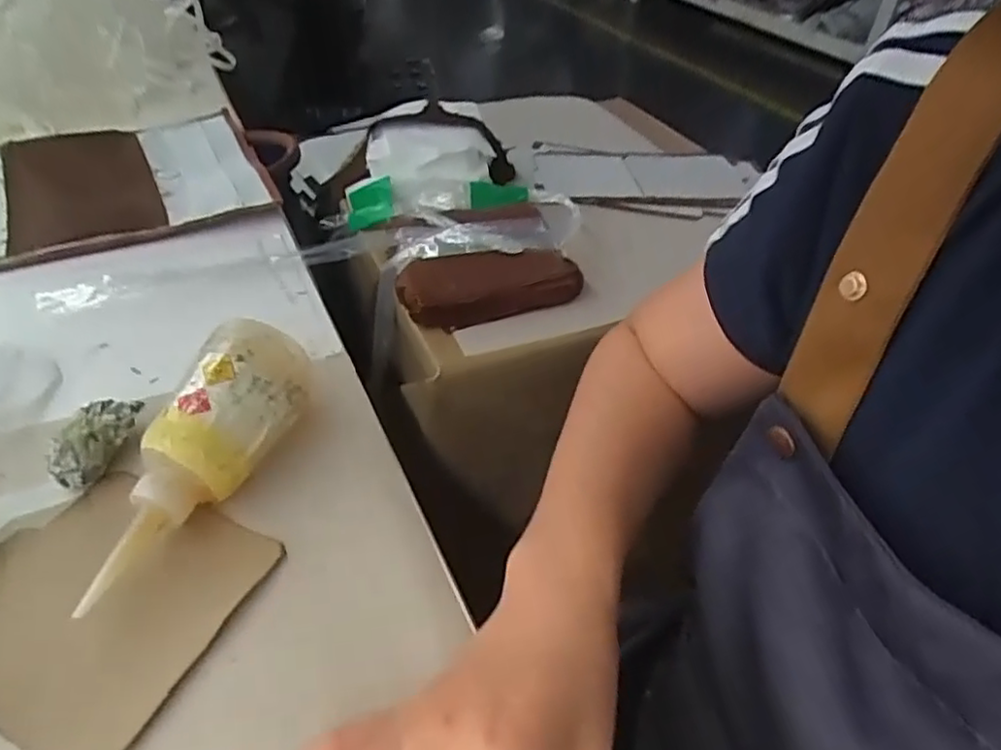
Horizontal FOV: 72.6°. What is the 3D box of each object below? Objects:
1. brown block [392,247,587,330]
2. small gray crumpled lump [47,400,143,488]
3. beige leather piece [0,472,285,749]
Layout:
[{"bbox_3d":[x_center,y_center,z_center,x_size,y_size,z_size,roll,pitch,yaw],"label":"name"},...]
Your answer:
[{"bbox_3d":[-0.012,-0.074,0.569,0.146,0.044,0.059,-12,43,-17],"label":"brown block"},{"bbox_3d":[-0.232,0.039,0.390,0.026,0.031,0.053,19,43,16],"label":"small gray crumpled lump"},{"bbox_3d":[-0.198,0.110,0.337,0.132,0.010,0.124,17,48,14],"label":"beige leather piece"}]

